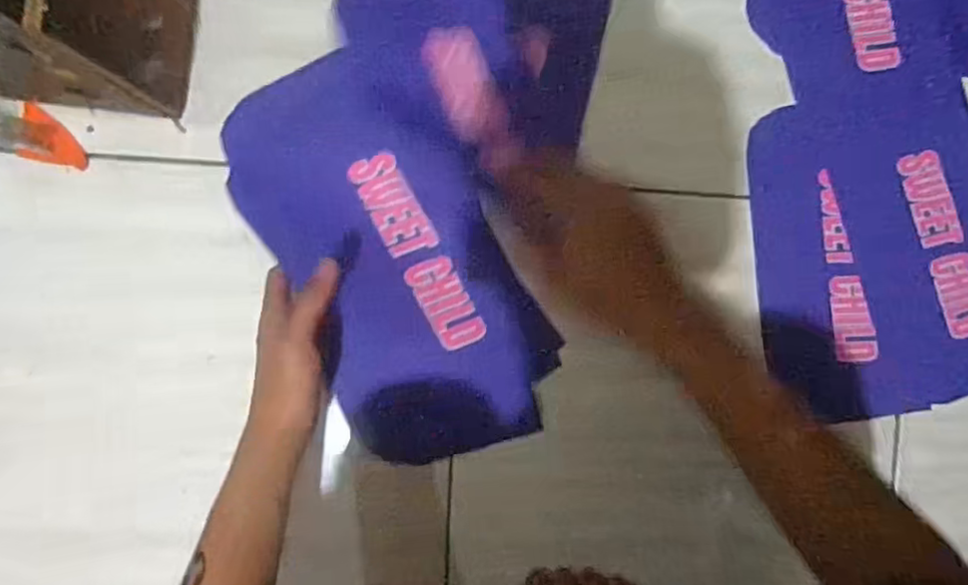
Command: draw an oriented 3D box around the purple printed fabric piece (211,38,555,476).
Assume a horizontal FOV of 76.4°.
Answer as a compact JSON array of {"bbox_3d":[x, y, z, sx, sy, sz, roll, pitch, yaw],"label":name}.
[{"bbox_3d":[-0.068,-0.025,0.498,0.174,0.022,0.332,-26,95,-4],"label":"purple printed fabric piece"}]

